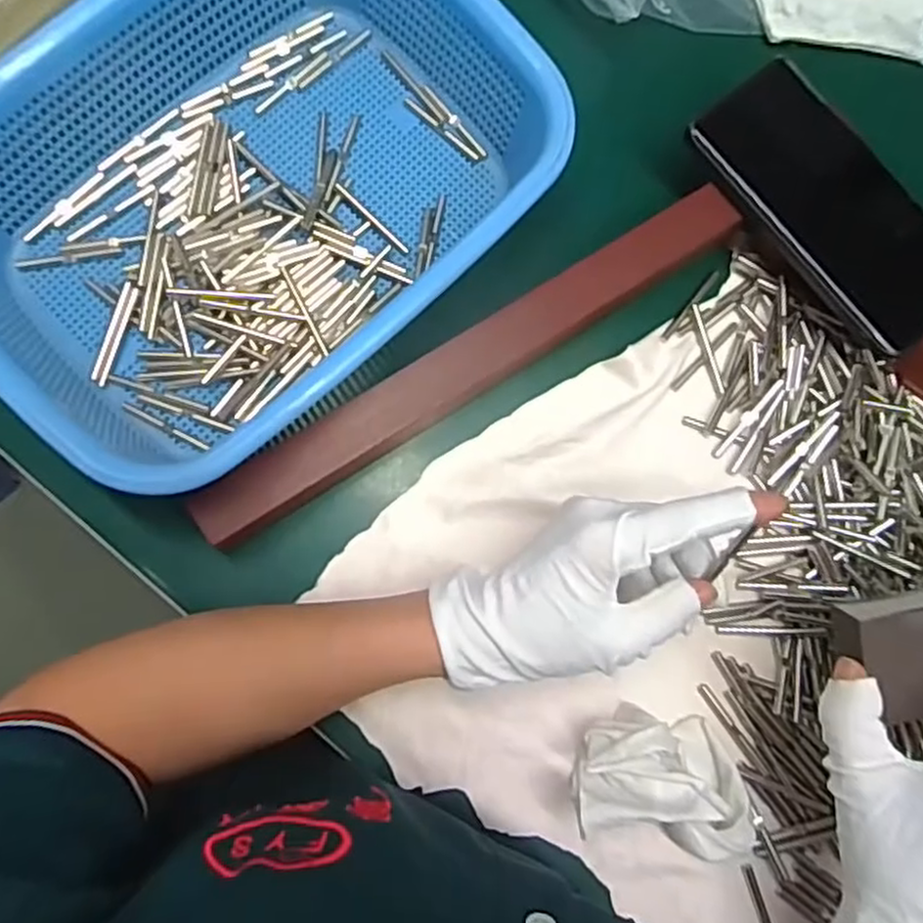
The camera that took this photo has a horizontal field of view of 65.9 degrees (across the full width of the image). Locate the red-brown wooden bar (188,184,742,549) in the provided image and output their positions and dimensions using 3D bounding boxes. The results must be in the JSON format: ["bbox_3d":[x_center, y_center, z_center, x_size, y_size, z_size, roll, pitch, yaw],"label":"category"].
[{"bbox_3d":[0.008,-0.051,0.370,0.310,0.033,0.033,-32,86,-7],"label":"red-brown wooden bar"}]

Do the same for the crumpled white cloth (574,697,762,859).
[{"bbox_3d":[0.101,0.155,0.342,0.091,0.042,0.056,18,83,-2],"label":"crumpled white cloth"}]

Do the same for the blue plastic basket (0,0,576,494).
[{"bbox_3d":[-0.109,-0.132,0.357,0.285,0.070,0.208,-43,88,-7],"label":"blue plastic basket"}]

